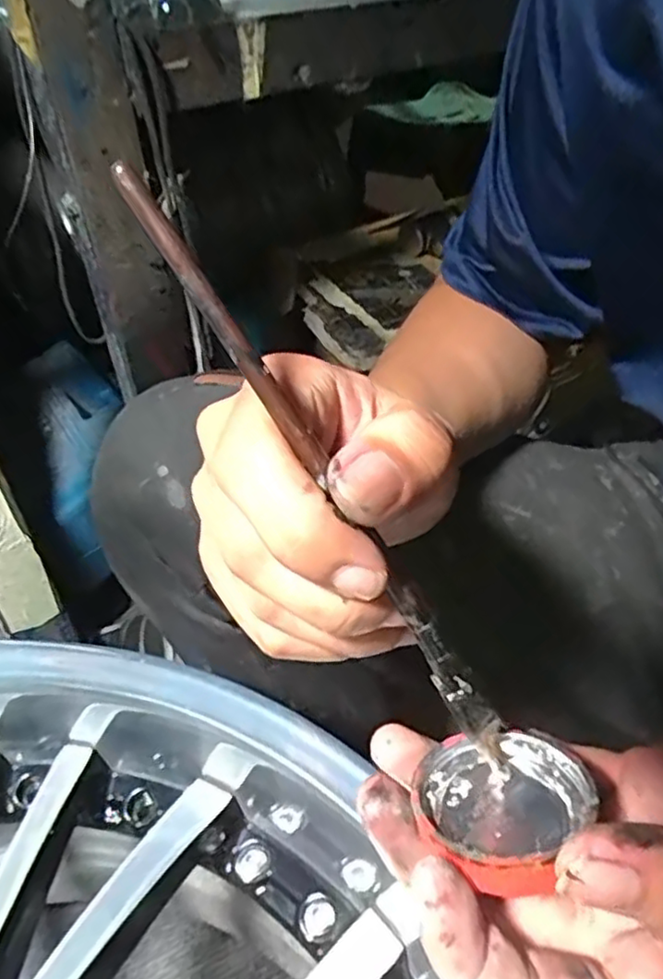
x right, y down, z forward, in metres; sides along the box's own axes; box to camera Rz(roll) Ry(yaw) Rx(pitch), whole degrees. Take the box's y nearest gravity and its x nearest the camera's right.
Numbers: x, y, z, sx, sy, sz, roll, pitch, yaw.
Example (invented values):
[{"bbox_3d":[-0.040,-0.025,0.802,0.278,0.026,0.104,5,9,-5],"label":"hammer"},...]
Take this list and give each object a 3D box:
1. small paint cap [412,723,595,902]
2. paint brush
[{"bbox_3d":[0.043,0.079,0.172,0.045,0.023,0.040,-31,46,-30],"label":"small paint cap"},{"bbox_3d":[0.001,0.004,0.159,0.005,0.170,0.007,-17,21,48],"label":"paint brush"}]

